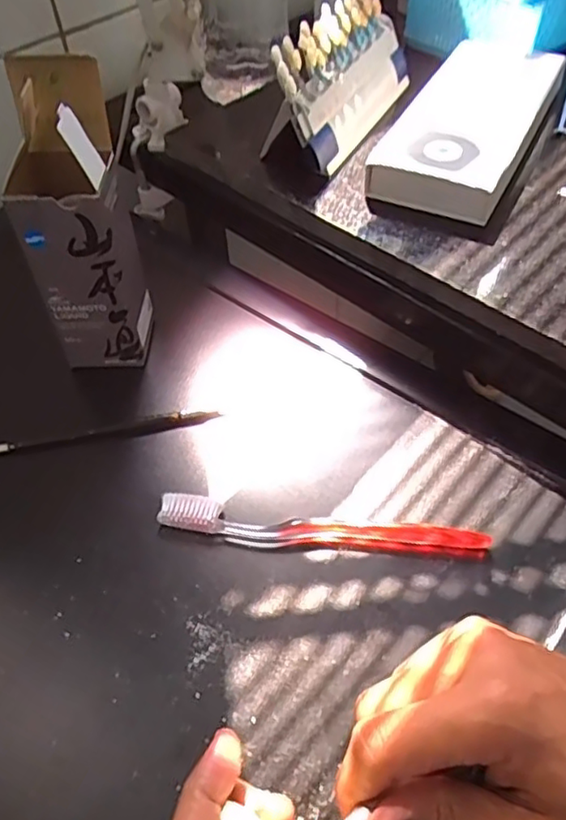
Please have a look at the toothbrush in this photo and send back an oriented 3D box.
[{"bbox_3d":[0.022,0.070,0.364,0.188,0.012,0.019,5,52,7],"label":"toothbrush"}]

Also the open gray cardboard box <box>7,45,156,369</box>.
[{"bbox_3d":[-0.129,-0.113,0.408,0.066,0.185,0.071,-11,52,-6],"label":"open gray cardboard box"}]

